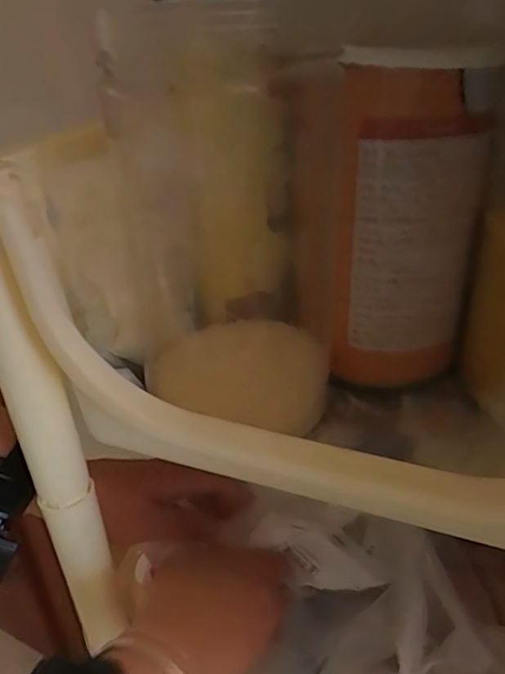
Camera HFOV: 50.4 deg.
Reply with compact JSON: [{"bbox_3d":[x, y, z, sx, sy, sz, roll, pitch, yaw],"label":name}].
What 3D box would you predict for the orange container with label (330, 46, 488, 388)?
[{"bbox_3d":[0.064,-0.052,0.277,0.068,0.150,0.078,-23,37,-32],"label":"orange container with label"}]

